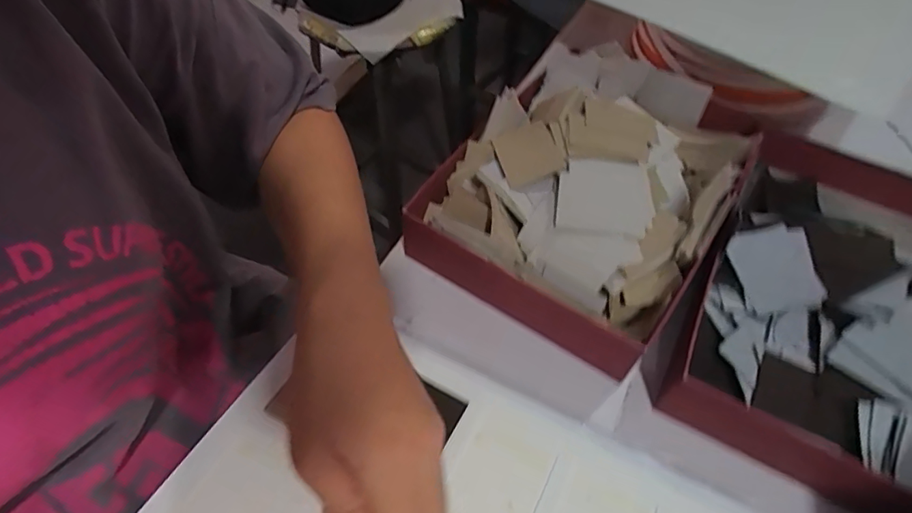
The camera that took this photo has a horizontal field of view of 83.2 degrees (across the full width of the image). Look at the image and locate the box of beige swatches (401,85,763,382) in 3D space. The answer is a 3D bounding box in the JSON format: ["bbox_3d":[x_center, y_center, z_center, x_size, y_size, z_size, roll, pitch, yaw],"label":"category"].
[{"bbox_3d":[0.117,-0.068,0.455,0.220,0.073,0.287,31,57,20],"label":"box of beige swatches"}]

